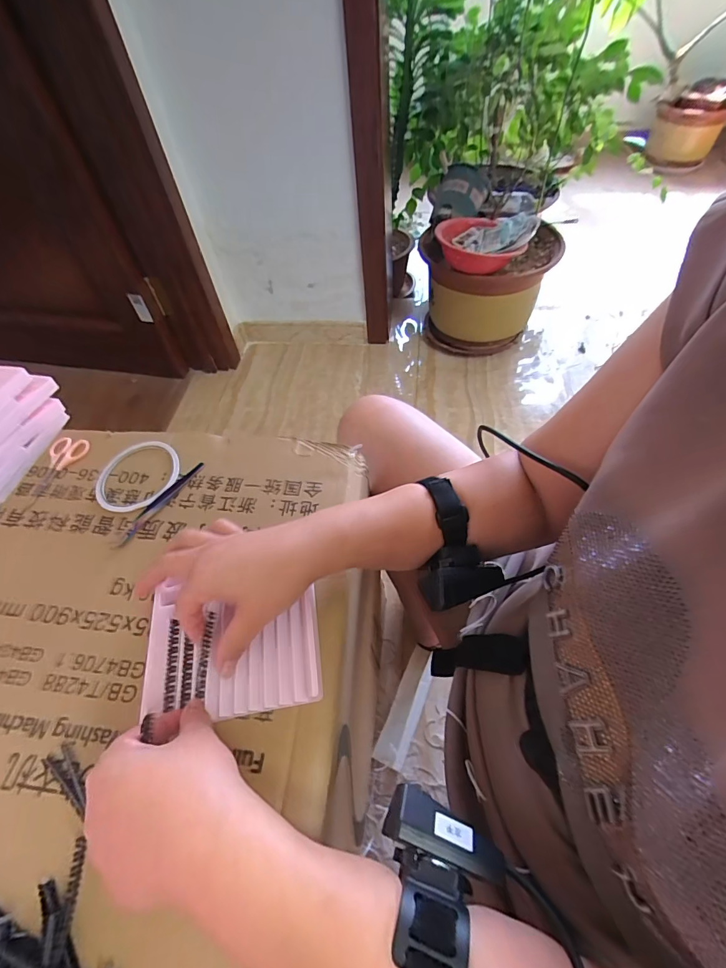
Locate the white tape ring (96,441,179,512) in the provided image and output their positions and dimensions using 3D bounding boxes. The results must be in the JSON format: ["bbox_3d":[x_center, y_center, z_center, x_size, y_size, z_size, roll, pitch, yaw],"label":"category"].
[{"bbox_3d":[-0.248,-0.010,0.465,0.092,0.009,0.082,-40,61,-22],"label":"white tape ring"}]

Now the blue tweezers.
[{"bbox_3d":[-0.216,0.019,0.450,0.016,0.006,0.117,28,61,22],"label":"blue tweezers"}]

